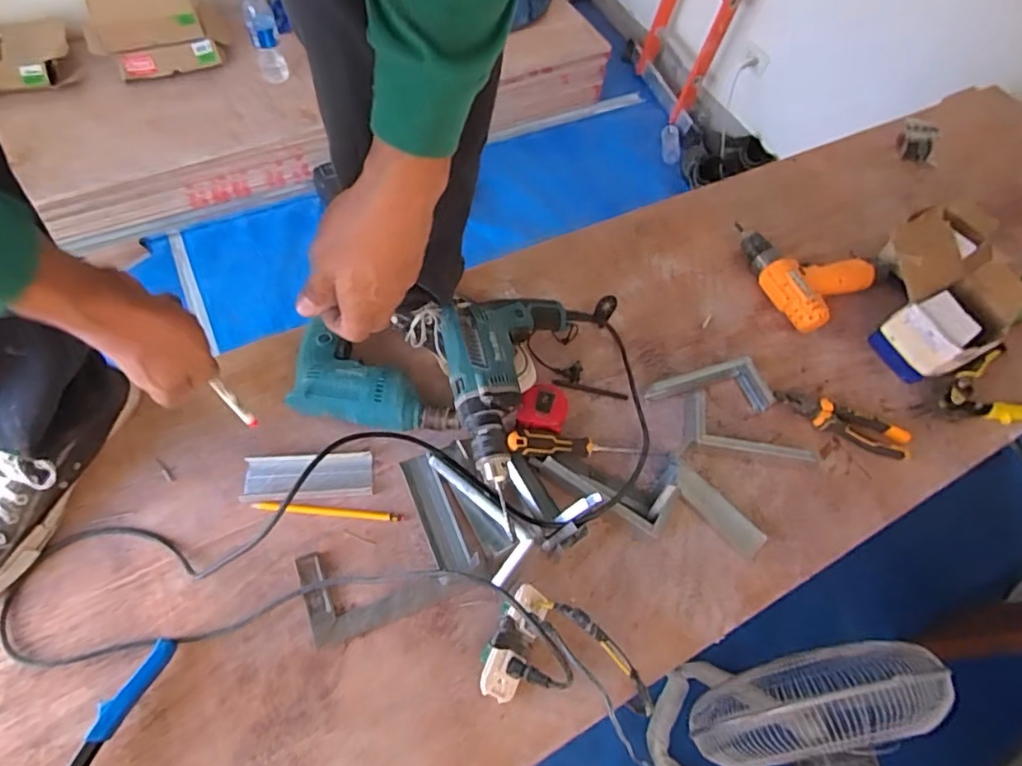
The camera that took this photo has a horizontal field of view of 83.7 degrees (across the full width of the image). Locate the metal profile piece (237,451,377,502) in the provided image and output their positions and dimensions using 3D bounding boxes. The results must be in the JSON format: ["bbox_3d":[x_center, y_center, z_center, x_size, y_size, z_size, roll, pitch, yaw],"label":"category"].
[{"bbox_3d":[-0.245,0.112,0.693,0.148,0.026,0.055,-2,62,-9],"label":"metal profile piece"}]

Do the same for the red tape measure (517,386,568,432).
[{"bbox_3d":[0.040,0.039,0.749,0.064,0.039,0.062,14,61,1],"label":"red tape measure"}]

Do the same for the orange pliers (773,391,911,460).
[{"bbox_3d":[0.459,0.048,0.791,0.179,0.029,0.059,28,62,7],"label":"orange pliers"}]

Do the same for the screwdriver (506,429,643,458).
[{"bbox_3d":[0.084,0.078,0.732,0.183,0.028,0.032,7,61,-20],"label":"screwdriver"}]

